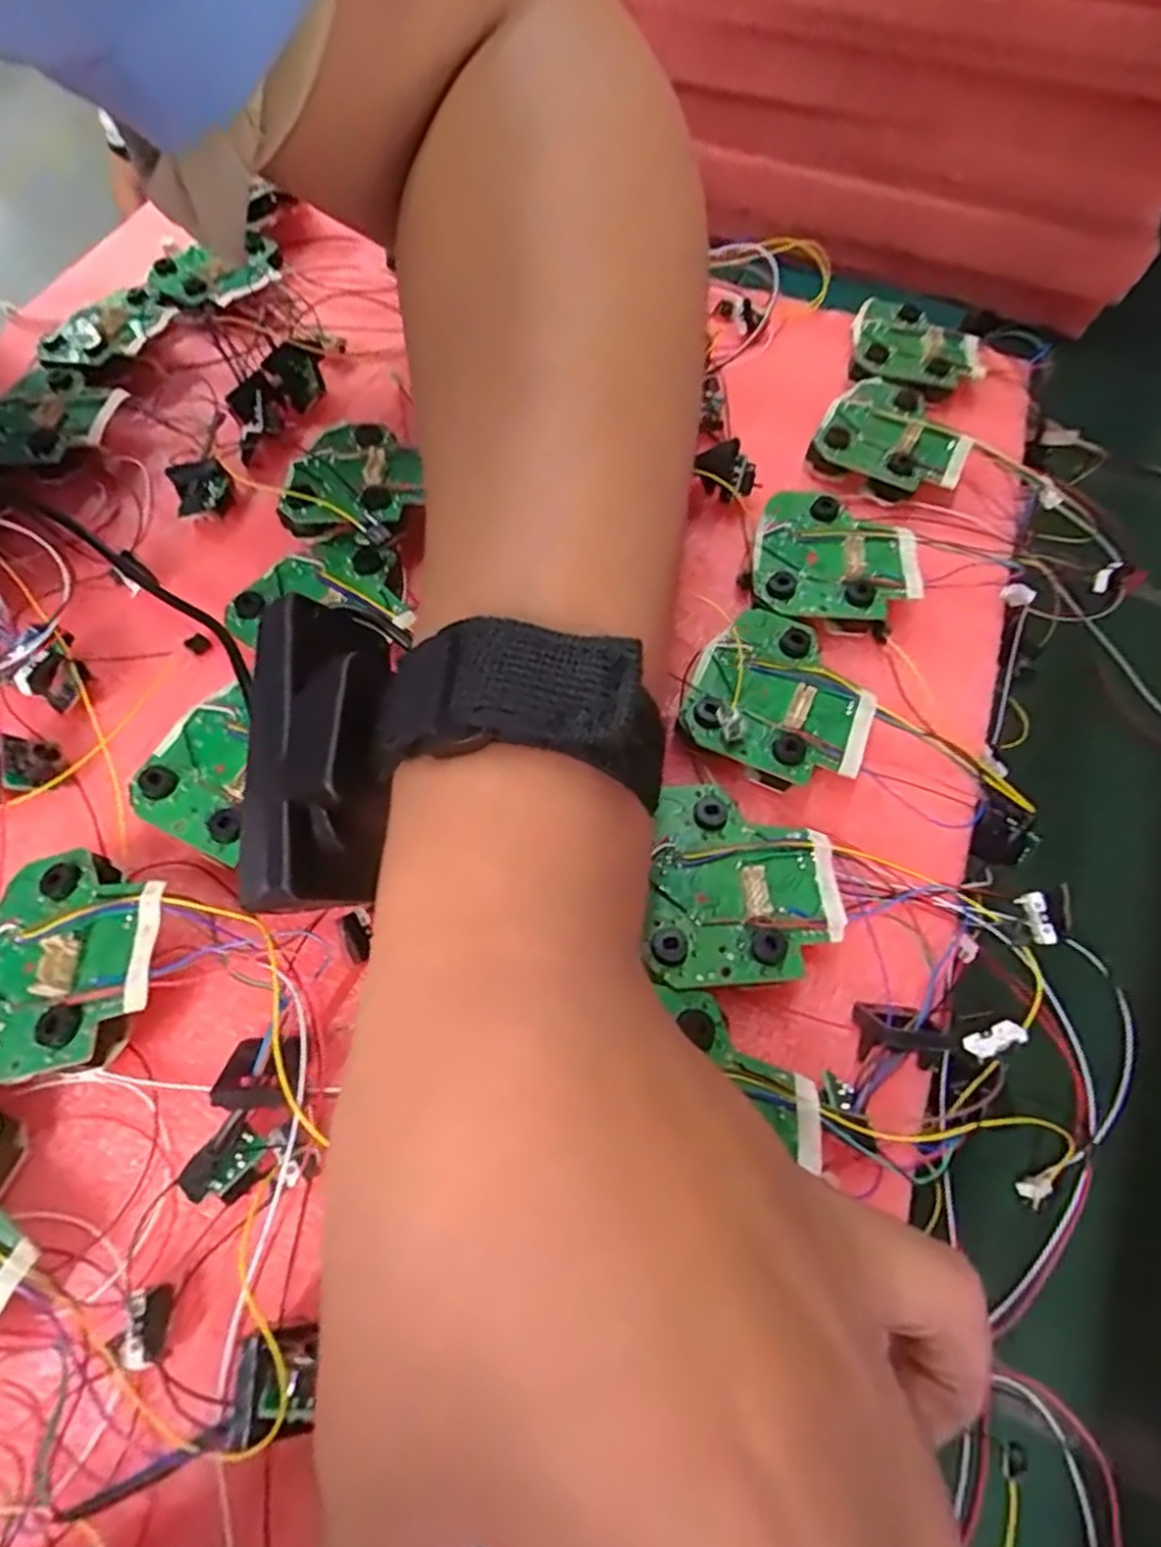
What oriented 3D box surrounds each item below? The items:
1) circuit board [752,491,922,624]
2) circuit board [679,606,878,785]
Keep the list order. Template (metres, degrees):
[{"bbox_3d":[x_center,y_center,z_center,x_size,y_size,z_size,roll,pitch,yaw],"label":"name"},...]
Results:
[{"bbox_3d":[0.085,-0.071,0.235,0.051,0.009,0.048,12,63,6],"label":"circuit board"},{"bbox_3d":[0.061,-0.024,0.212,0.052,0.011,0.052,24,65,12],"label":"circuit board"}]

